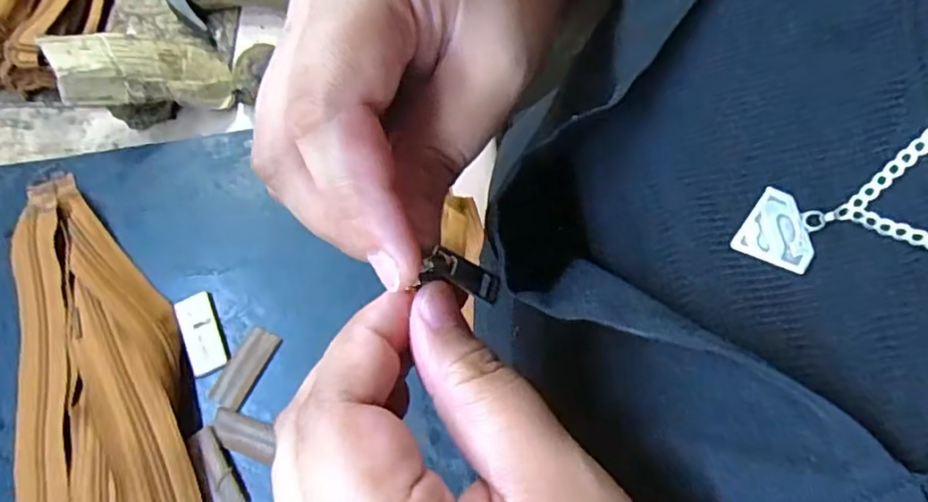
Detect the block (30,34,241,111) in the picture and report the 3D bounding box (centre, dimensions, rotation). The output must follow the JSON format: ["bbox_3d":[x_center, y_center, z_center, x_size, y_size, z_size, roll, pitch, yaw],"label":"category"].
[{"bbox_3d":[-0.218,-0.125,0.408,0.110,0.022,0.057,-11,65,-44],"label":"block"}]

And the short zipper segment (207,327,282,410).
[{"bbox_3d":[-0.132,0.070,0.358,0.020,0.004,0.049,26,72,10],"label":"short zipper segment"}]

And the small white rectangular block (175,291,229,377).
[{"bbox_3d":[-0.160,0.050,0.364,0.022,0.004,0.049,-21,71,-7],"label":"small white rectangular block"}]

